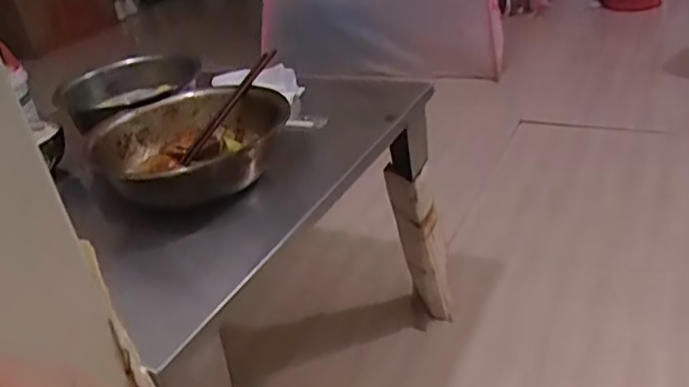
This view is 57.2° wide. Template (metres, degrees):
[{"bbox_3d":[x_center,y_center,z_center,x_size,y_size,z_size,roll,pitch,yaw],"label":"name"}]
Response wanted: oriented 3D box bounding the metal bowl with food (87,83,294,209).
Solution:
[{"bbox_3d":[-0.189,-0.063,0.800,0.235,0.073,0.229,-7,30,4],"label":"metal bowl with food"}]

